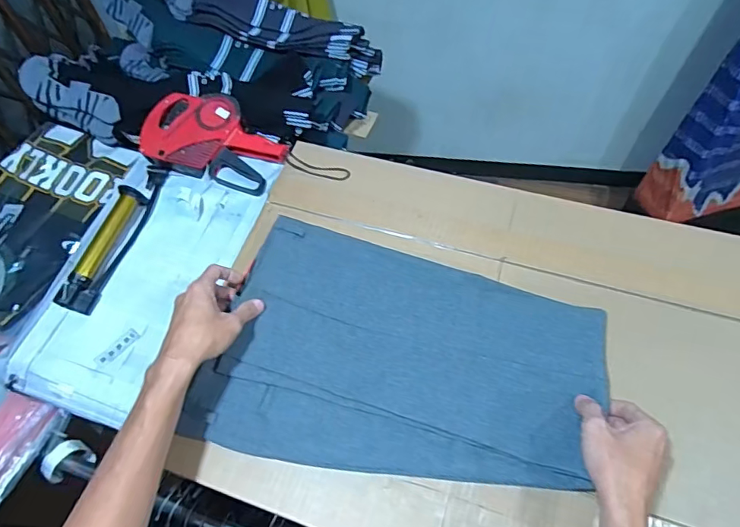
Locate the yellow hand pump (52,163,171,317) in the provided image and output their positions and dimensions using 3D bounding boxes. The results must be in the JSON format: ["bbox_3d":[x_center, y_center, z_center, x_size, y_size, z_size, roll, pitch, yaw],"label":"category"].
[{"bbox_3d":[-0.372,-0.050,0.719,0.041,0.036,0.260,12,62,10],"label":"yellow hand pump"}]

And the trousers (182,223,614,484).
[{"bbox_3d":[0.039,0.117,0.588,0.440,0.026,0.293,15,62,11],"label":"trousers"}]

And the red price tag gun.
[{"bbox_3d":[-0.244,-0.199,0.778,0.218,0.062,0.129,17,63,12],"label":"red price tag gun"}]

